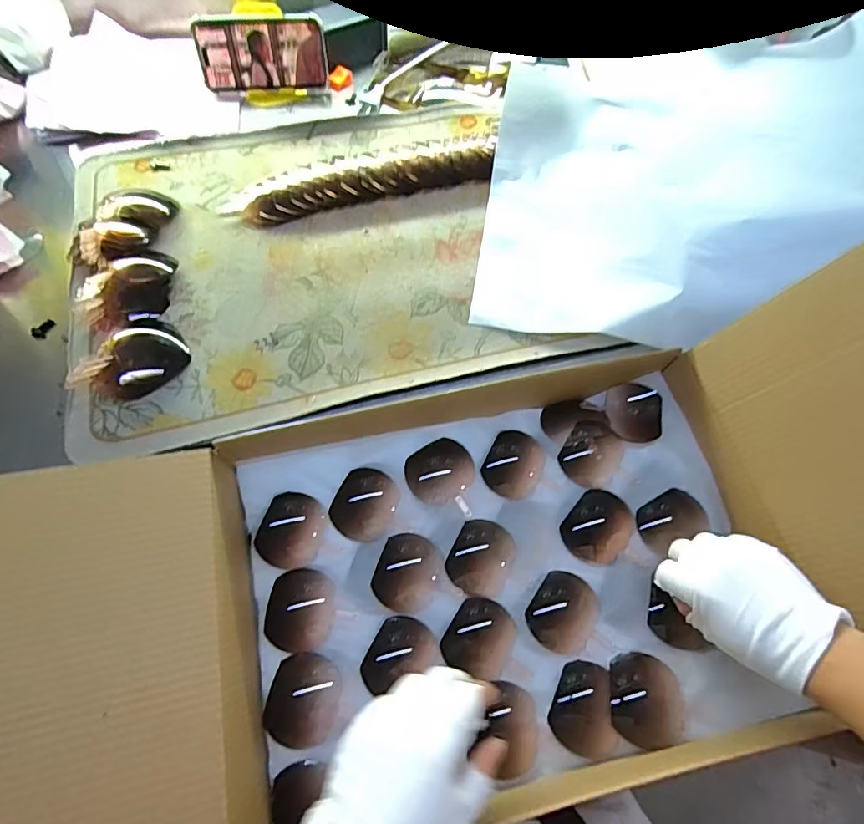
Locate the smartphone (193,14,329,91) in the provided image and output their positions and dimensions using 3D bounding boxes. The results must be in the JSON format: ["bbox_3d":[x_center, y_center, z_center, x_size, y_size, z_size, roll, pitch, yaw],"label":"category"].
[{"bbox_3d":[-0.213,-0.452,0.607,0.153,0.074,0.007,-5,44,-6],"label":"smartphone"}]

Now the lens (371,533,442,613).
[{"bbox_3d":[-0.021,0.150,0.449,0.058,0.020,0.067,8,66,16],"label":"lens"}]

